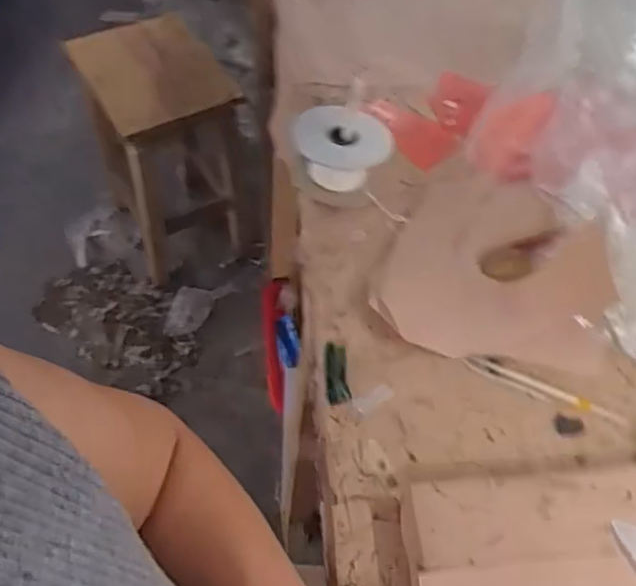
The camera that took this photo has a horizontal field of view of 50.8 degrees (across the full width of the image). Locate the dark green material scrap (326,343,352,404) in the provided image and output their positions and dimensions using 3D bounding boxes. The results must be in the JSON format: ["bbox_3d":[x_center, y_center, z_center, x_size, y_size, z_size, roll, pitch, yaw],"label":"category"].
[{"bbox_3d":[0.015,0.062,0.529,0.017,0.008,0.050,-4,54,-5],"label":"dark green material scrap"}]

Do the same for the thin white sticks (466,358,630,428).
[{"bbox_3d":[0.183,0.078,0.536,0.124,0.009,0.010,20,56,13],"label":"thin white sticks"}]

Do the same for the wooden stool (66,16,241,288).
[{"bbox_3d":[-0.318,-0.291,1.411,0.233,0.446,0.302,-22,57,-19],"label":"wooden stool"}]

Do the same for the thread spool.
[{"bbox_3d":[0.022,-0.134,0.645,0.087,0.058,0.087,1,54,-1],"label":"thread spool"}]

